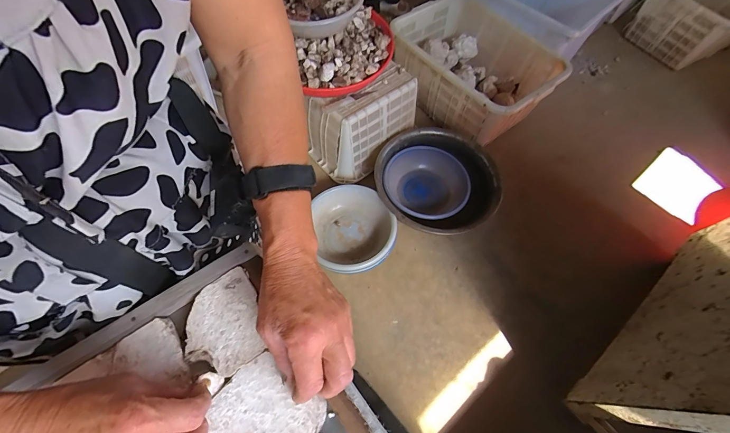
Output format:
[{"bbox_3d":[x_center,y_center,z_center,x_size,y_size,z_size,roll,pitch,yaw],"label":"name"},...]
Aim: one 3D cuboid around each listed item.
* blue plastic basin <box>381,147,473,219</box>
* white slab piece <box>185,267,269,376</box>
[{"bbox_3d":[0.222,-0.117,1.227,0.290,0.113,0.303,1,60,-2],"label":"blue plastic basin"},{"bbox_3d":[-0.141,0.105,0.320,0.071,0.007,0.092,-25,64,-17],"label":"white slab piece"}]

